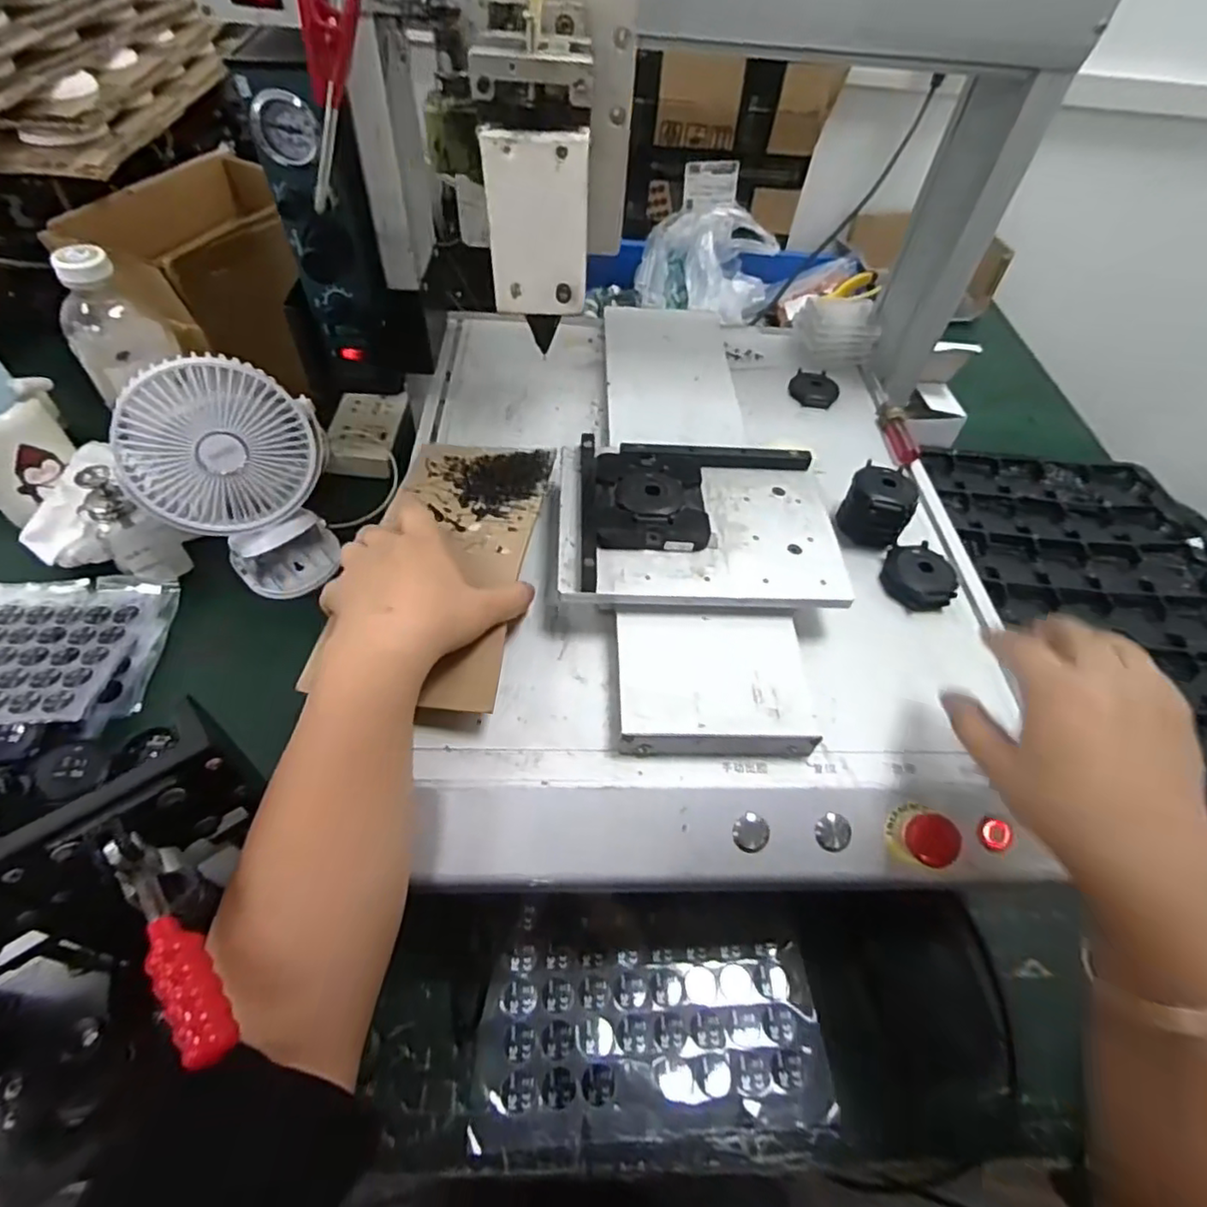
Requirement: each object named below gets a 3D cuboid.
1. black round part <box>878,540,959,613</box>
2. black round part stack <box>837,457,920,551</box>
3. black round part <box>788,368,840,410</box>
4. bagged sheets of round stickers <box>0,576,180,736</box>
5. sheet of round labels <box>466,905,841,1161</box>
[{"bbox_3d":[0.240,-0.022,0.474,0.053,0.021,0.048,28,56,15],"label":"black round part"},{"bbox_3d":[0.217,-0.077,0.498,0.047,0.049,0.055,-2,54,-7],"label":"black round part stack"},{"bbox_3d":[0.212,-0.216,0.629,0.048,0.012,0.050,2,53,-3],"label":"black round part"},{"bbox_3d":[-0.525,0.040,0.530,0.261,0.026,0.164,-1,54,-6],"label":"bagged sheets of round stickers"},{"bbox_3d":[0.032,0.284,0.424,0.226,0.010,0.128,1,54,-4],"label":"sheet of round labels"}]

